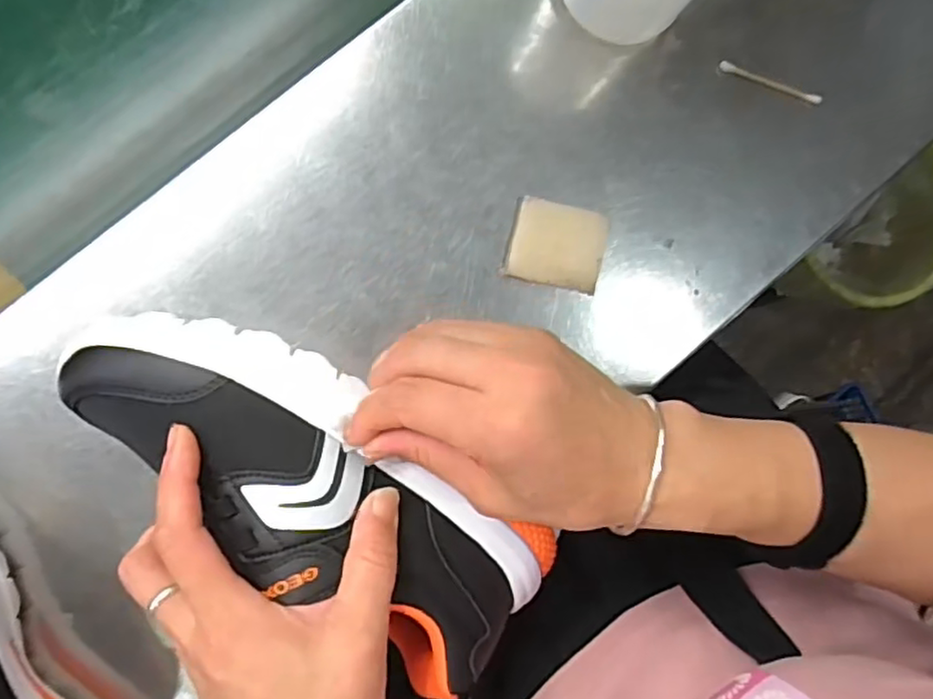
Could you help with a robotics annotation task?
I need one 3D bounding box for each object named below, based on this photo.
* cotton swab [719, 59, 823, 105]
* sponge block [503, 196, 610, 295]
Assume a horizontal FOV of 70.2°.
[{"bbox_3d":[0.186,-0.163,0.407,0.067,0.006,0.008,18,88,-5],"label":"cotton swab"},{"bbox_3d":[0.053,-0.060,0.391,0.056,0.014,0.048,12,89,-5],"label":"sponge block"}]

